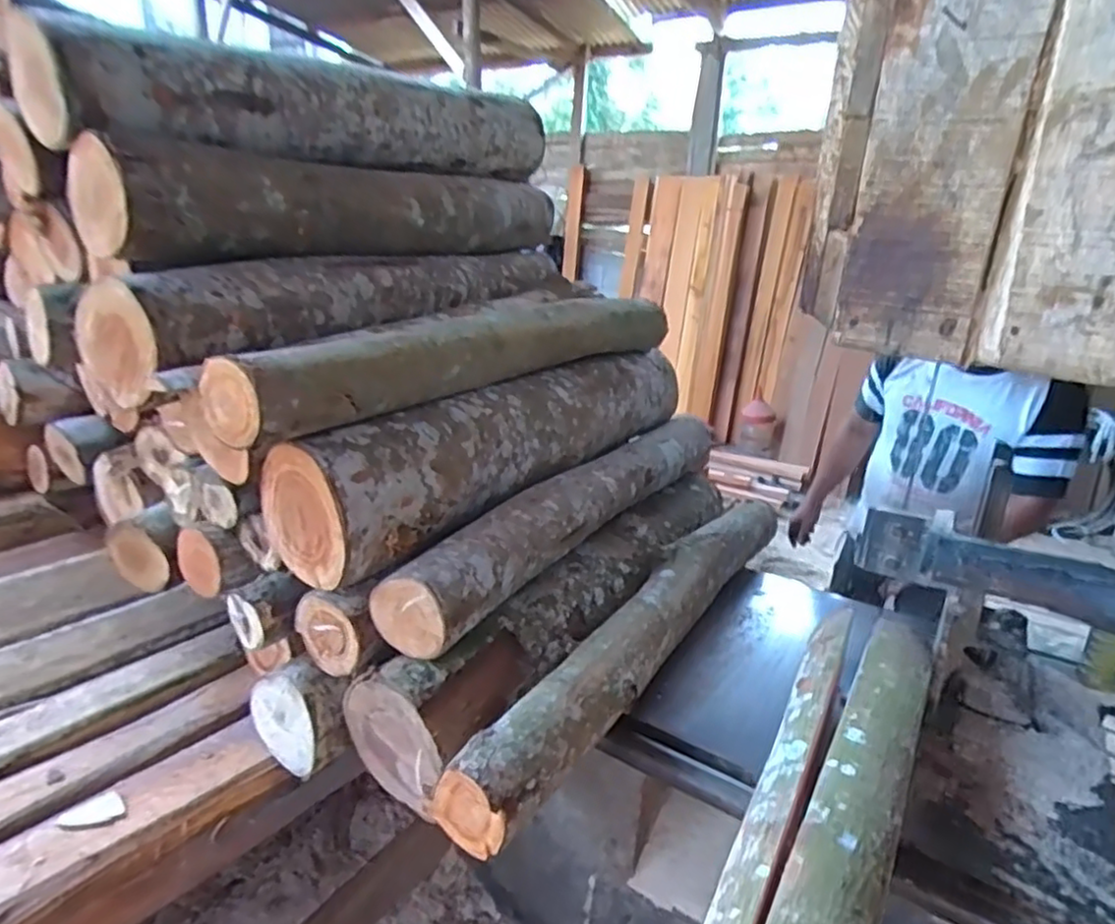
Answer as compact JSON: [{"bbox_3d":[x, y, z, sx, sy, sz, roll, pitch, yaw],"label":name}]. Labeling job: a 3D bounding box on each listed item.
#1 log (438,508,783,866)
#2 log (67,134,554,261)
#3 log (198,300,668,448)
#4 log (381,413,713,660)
[{"bbox_3d":[0.182,0.283,1.235,0.131,0.102,1.080,14,21,29],"label":"log"},{"bbox_3d":[-0.357,-0.497,1.348,0.186,0.147,1.079,13,21,26],"label":"log"},{"bbox_3d":[-0.112,-0.215,1.300,0.143,0.146,1.109,15,22,31],"label":"log"},{"bbox_3d":[0.071,0.084,1.385,0.126,0.138,1.042,14,21,30],"label":"log"}]

